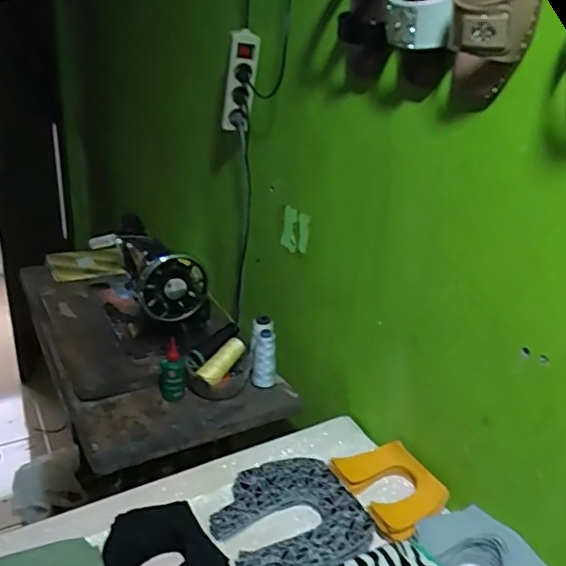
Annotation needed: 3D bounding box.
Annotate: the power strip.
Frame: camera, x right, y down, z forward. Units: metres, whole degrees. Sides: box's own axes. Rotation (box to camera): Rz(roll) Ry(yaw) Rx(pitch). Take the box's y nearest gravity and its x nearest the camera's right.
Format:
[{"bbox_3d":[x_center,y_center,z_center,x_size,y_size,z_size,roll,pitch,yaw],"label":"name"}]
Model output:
[{"bbox_3d":[-0.075,-0.366,1.030,0.062,0.201,0.053,-12,50,-24],"label":"power strip"}]

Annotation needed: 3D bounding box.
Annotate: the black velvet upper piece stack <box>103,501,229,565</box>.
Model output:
[{"bbox_3d":[-0.150,0.343,0.693,0.120,0.041,0.165,-12,28,-32],"label":"black velvet upper piece stack"}]

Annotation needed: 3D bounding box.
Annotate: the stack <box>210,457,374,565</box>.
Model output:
[{"bbox_3d":[0.011,0.322,0.763,0.192,0.020,0.195,-8,26,-24],"label":"stack"}]

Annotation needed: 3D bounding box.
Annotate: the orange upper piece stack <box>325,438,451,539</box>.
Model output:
[{"bbox_3d":[0.162,0.301,0.830,0.134,0.024,0.160,-10,27,-28],"label":"orange upper piece stack"}]

